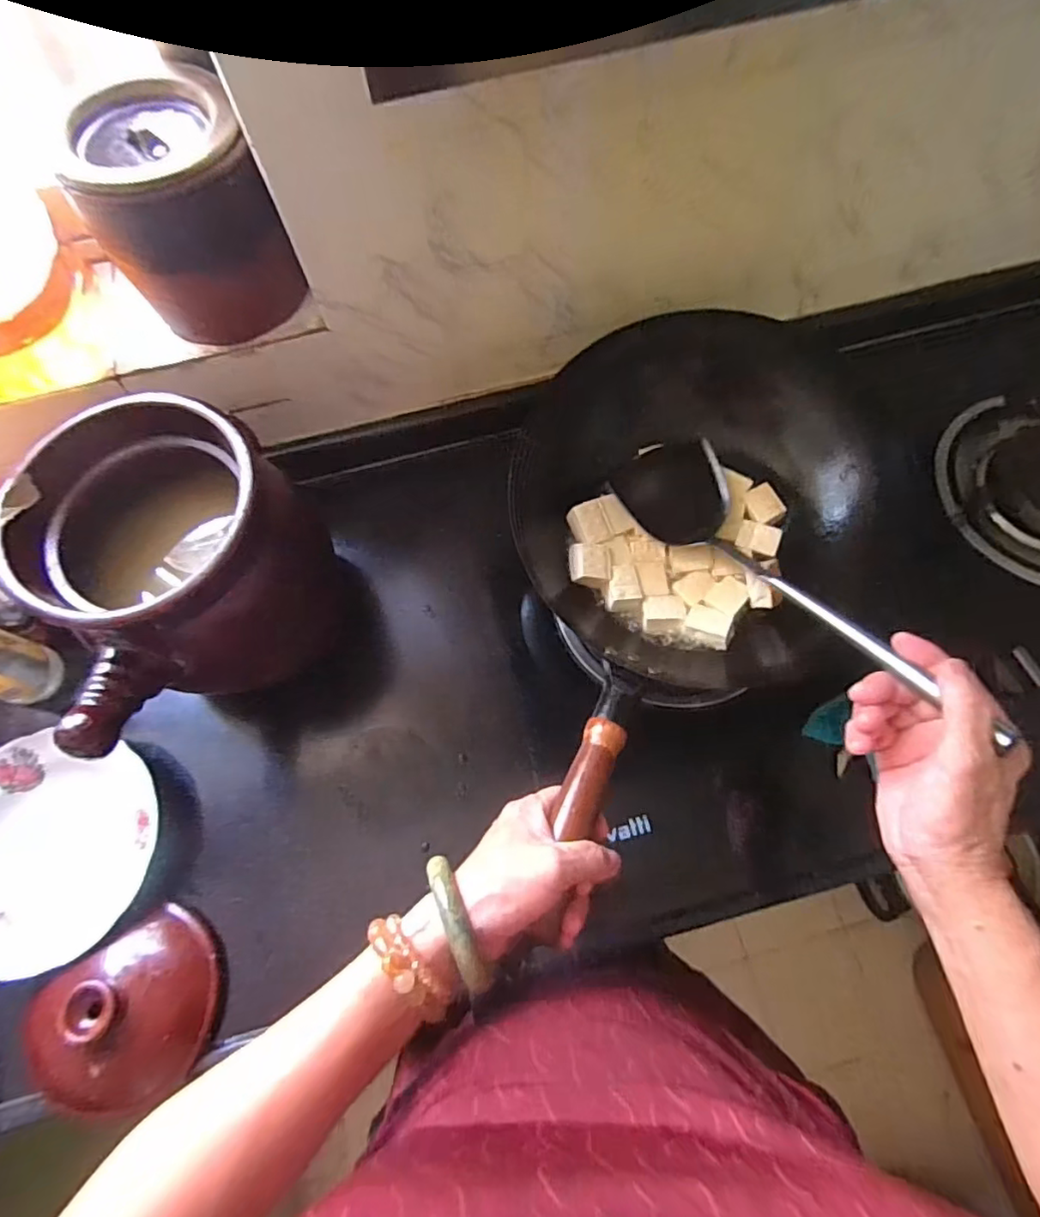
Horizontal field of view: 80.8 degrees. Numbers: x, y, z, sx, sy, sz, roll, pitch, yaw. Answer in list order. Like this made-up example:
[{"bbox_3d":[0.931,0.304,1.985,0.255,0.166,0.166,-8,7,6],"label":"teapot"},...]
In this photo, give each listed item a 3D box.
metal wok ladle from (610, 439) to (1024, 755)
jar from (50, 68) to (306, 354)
[{"bbox_3d":[0.189,-0.029,0.478,0.091,0.061,0.361,-23,42,-6],"label":"metal wok ladle"},{"bbox_3d":[-0.258,-0.310,0.490,0.136,0.139,0.103,-16,70,-4],"label":"jar"}]

